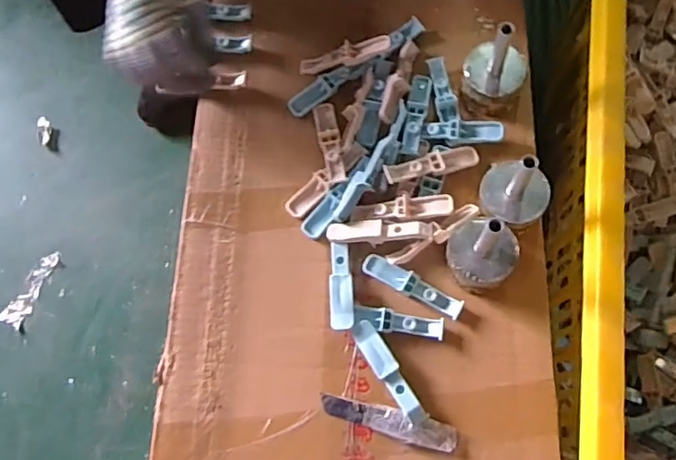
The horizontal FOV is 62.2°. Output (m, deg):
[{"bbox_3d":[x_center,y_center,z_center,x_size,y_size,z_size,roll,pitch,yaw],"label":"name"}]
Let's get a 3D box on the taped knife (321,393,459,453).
[{"bbox_3d":[0.044,0.166,0.486,0.118,0.008,0.022,13,69,11],"label":"taped knife"}]

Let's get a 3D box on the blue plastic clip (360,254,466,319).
[{"bbox_3d":[0.069,0.051,0.516,0.097,0.011,0.021,27,73,8],"label":"blue plastic clip"}]

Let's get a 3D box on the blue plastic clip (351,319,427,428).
[{"bbox_3d":[0.045,0.124,0.489,0.020,0.008,0.099,-28,74,-10],"label":"blue plastic clip"}]

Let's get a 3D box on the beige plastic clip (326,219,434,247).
[{"bbox_3d":[0.039,0.002,0.526,0.096,0.009,0.021,-2,71,11],"label":"beige plastic clip"}]

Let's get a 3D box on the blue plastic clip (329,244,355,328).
[{"bbox_3d":[0.003,0.050,0.514,0.021,0.010,0.081,-1,71,-1],"label":"blue plastic clip"}]

